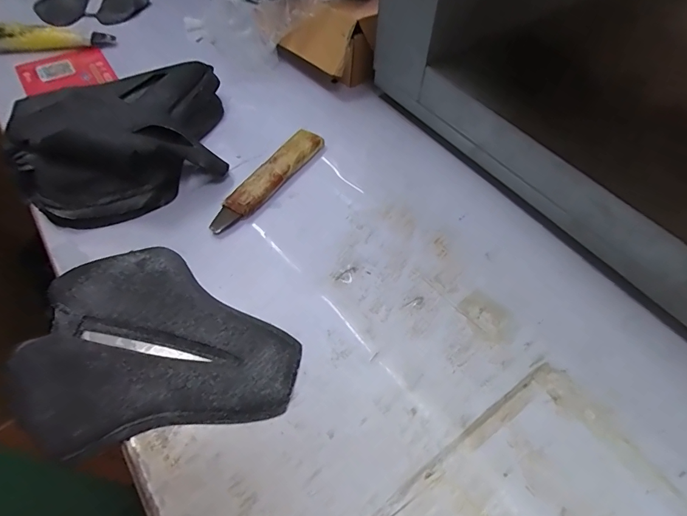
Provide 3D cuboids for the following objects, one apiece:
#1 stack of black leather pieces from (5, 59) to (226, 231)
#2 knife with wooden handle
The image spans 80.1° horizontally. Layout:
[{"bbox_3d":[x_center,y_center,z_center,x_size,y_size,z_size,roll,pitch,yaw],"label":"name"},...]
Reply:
[{"bbox_3d":[-0.254,-0.147,0.478,0.244,0.071,0.197,-21,58,-17],"label":"stack of black leather pieces"},{"bbox_3d":[-0.088,-0.094,0.484,0.035,0.021,0.181,29,57,17],"label":"knife with wooden handle"}]

